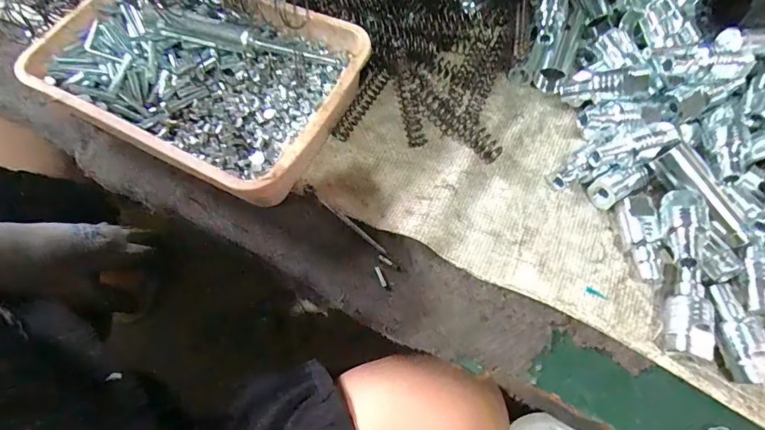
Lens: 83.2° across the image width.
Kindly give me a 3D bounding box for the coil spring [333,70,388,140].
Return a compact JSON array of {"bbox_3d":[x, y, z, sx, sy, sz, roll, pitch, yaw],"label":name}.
[{"bbox_3d":[-0.015,-0.079,0.310,0.010,0.011,0.063,26,68,12],"label":"coil spring"}]

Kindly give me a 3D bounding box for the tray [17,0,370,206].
[{"bbox_3d":[-0.124,-0.095,0.295,0.209,0.046,0.139,22,67,10],"label":"tray"}]

